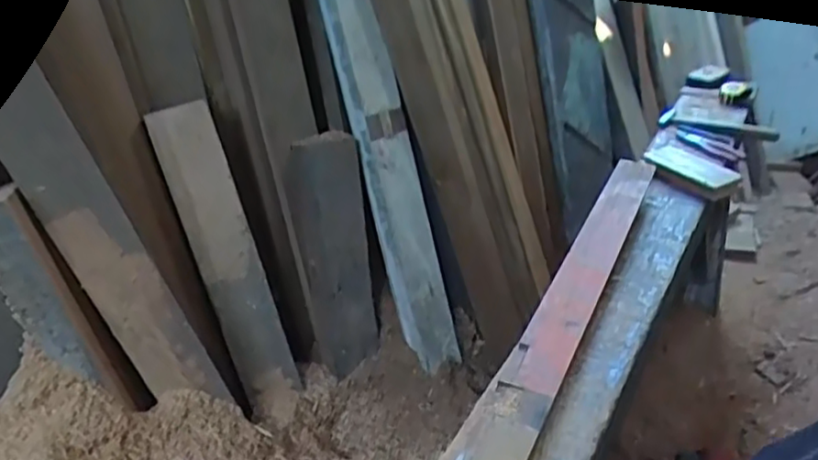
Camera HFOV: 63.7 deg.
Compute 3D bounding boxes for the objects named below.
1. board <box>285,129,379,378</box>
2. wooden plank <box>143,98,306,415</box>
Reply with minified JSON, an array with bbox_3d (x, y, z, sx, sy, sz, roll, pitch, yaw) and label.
[{"bbox_3d":[-0.155,0.057,1.437,0.150,0.527,0.037,-10,19,-8],"label":"board"},{"bbox_3d":[-0.354,0.067,1.297,0.119,0.638,0.052,-17,21,-8],"label":"wooden plank"}]

